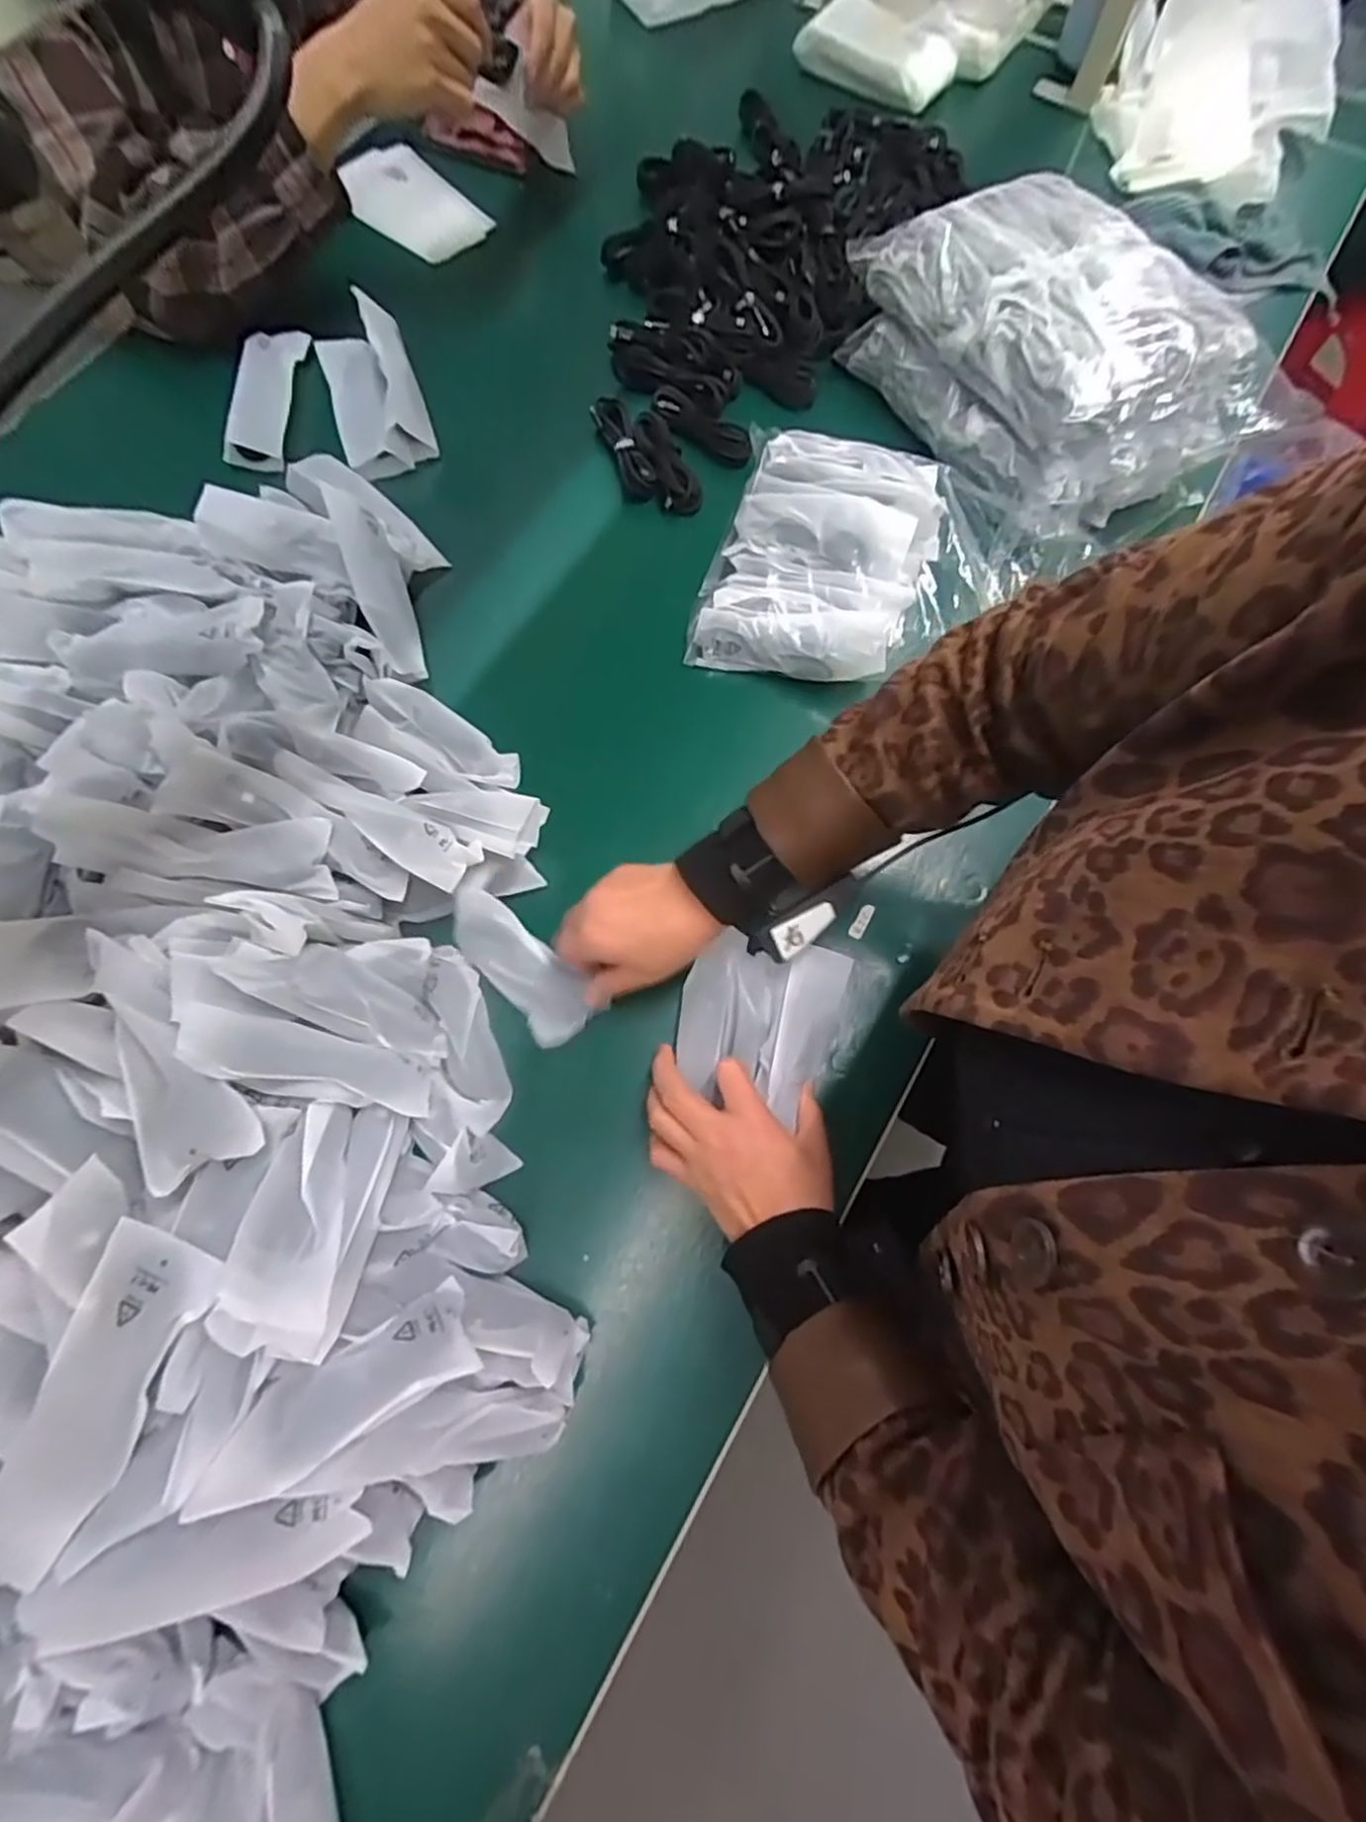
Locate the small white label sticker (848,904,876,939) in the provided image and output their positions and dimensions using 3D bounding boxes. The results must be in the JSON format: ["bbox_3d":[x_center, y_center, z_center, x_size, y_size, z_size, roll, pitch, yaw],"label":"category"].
[{"bbox_3d":[0.139,0.007,0.547,0.011,0.004,0.030,30,74,8],"label":"small white label sticker"}]

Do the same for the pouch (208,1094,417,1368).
[{"bbox_3d":[-0.208,0.174,0.405,0.067,0.017,0.138,26,34,-22],"label":"pouch"}]

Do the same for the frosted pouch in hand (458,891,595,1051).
[{"bbox_3d":[-0.118,0.037,0.510,0.049,0.021,0.128,-41,78,-13],"label":"frosted pouch in hand"}]

